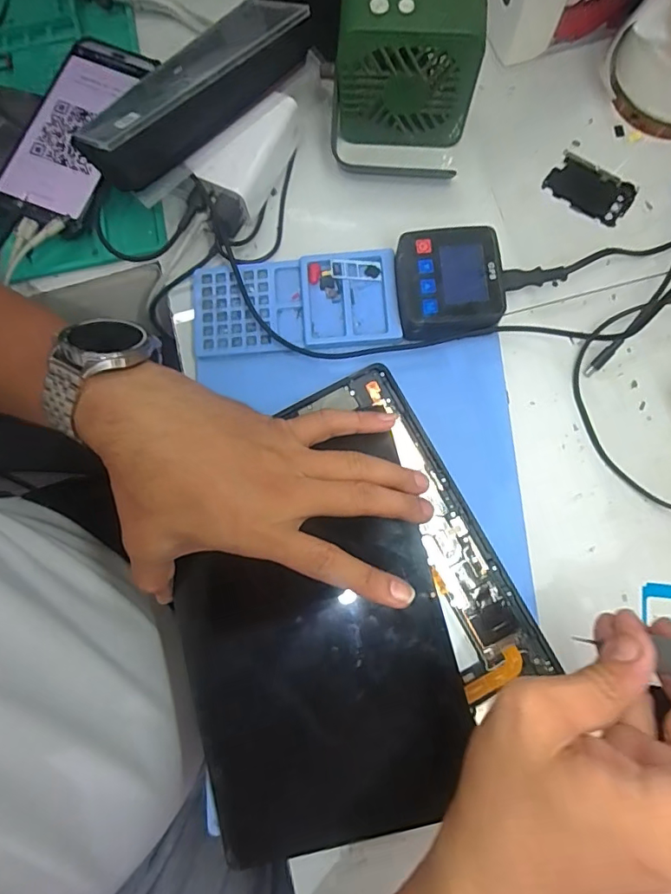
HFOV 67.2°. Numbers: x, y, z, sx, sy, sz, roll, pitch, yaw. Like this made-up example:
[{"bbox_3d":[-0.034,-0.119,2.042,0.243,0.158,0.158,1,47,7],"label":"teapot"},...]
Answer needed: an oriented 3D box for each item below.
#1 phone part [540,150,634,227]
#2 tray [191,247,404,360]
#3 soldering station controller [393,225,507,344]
[{"bbox_3d":[0.198,-0.200,0.393,0.065,0.004,0.040,34,81,6],"label":"phone part"},{"bbox_3d":[-0.030,-0.104,0.369,0.147,0.011,0.071,-5,80,-1],"label":"tray"},{"bbox_3d":[0.078,-0.114,0.360,0.073,0.033,0.073,-9,80,-2],"label":"soldering station controller"}]

